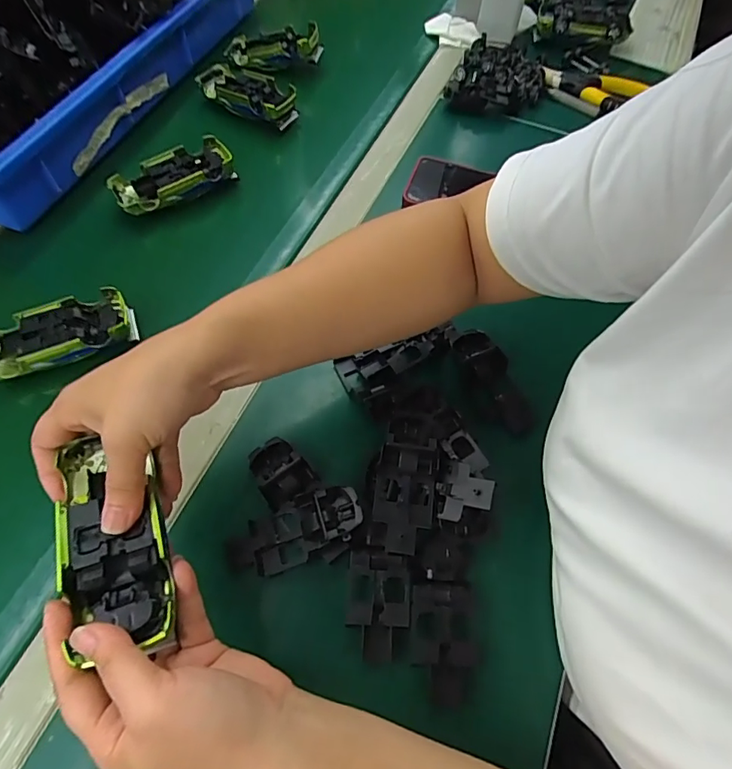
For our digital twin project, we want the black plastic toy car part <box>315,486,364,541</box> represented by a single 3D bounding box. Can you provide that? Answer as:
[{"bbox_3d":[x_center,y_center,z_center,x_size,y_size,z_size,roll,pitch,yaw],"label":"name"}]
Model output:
[{"bbox_3d":[-0.019,0.095,0.352,0.030,0.018,0.039,-14,62,-10],"label":"black plastic toy car part"}]

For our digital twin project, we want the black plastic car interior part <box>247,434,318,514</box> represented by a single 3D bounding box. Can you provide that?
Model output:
[{"bbox_3d":[-0.067,0.070,0.382,0.040,0.030,0.047,-32,66,-18],"label":"black plastic car interior part"}]

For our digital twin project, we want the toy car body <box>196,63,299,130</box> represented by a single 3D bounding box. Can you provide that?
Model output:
[{"bbox_3d":[-0.146,-0.372,0.609,0.133,0.028,0.062,28,63,13],"label":"toy car body"}]

